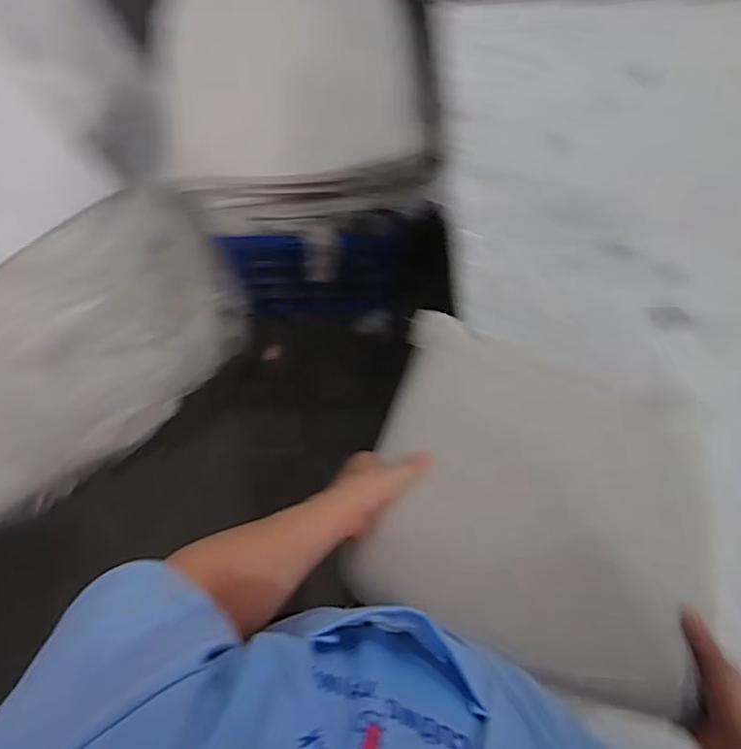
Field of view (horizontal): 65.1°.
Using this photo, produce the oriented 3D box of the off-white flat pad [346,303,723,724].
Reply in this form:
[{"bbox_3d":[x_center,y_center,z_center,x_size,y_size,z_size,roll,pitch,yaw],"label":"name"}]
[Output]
[{"bbox_3d":[0.223,0.149,0.739,0.424,0.042,0.399,19,62,8],"label":"off-white flat pad"}]

